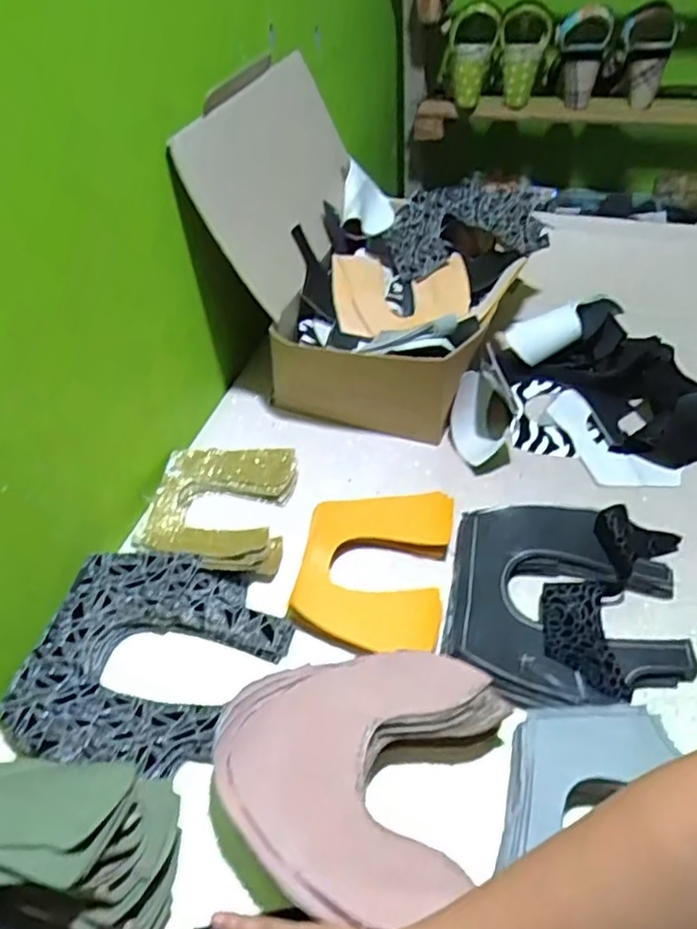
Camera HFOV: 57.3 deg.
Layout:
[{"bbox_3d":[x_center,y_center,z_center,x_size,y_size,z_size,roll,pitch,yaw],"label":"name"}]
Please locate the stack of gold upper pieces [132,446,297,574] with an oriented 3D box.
[{"bbox_3d":[-0.126,0.041,0.622,0.136,0.029,0.161,2,44,6],"label":"stack of gold upper pieces"}]

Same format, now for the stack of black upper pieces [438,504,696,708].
[{"bbox_3d":[0.180,0.106,0.529,0.188,0.028,0.184,4,45,7],"label":"stack of black upper pieces"}]

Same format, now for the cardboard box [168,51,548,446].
[{"bbox_3d":[0.035,-0.255,0.727,0.308,0.271,0.354,20,49,22],"label":"cardboard box"}]

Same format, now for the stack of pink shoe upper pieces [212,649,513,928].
[{"bbox_3d":[0.001,0.200,0.430,0.173,0.030,0.165,12,46,15],"label":"stack of pink shoe upper pieces"}]

